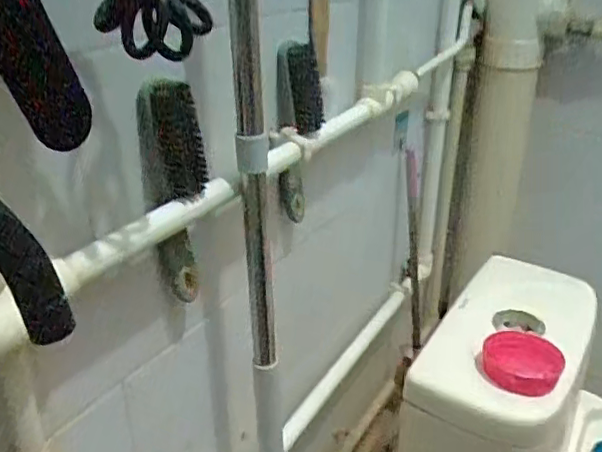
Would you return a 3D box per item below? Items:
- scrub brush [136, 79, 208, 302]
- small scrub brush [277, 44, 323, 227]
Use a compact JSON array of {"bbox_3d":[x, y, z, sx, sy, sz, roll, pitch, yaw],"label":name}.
[{"bbox_3d":[-0.111,-0.022,0.530,0.052,0.210,0.039,-6,28,-11],"label":"scrub brush"},{"bbox_3d":[-0.001,-0.098,0.674,0.059,0.208,0.047,-13,30,-25],"label":"small scrub brush"}]

